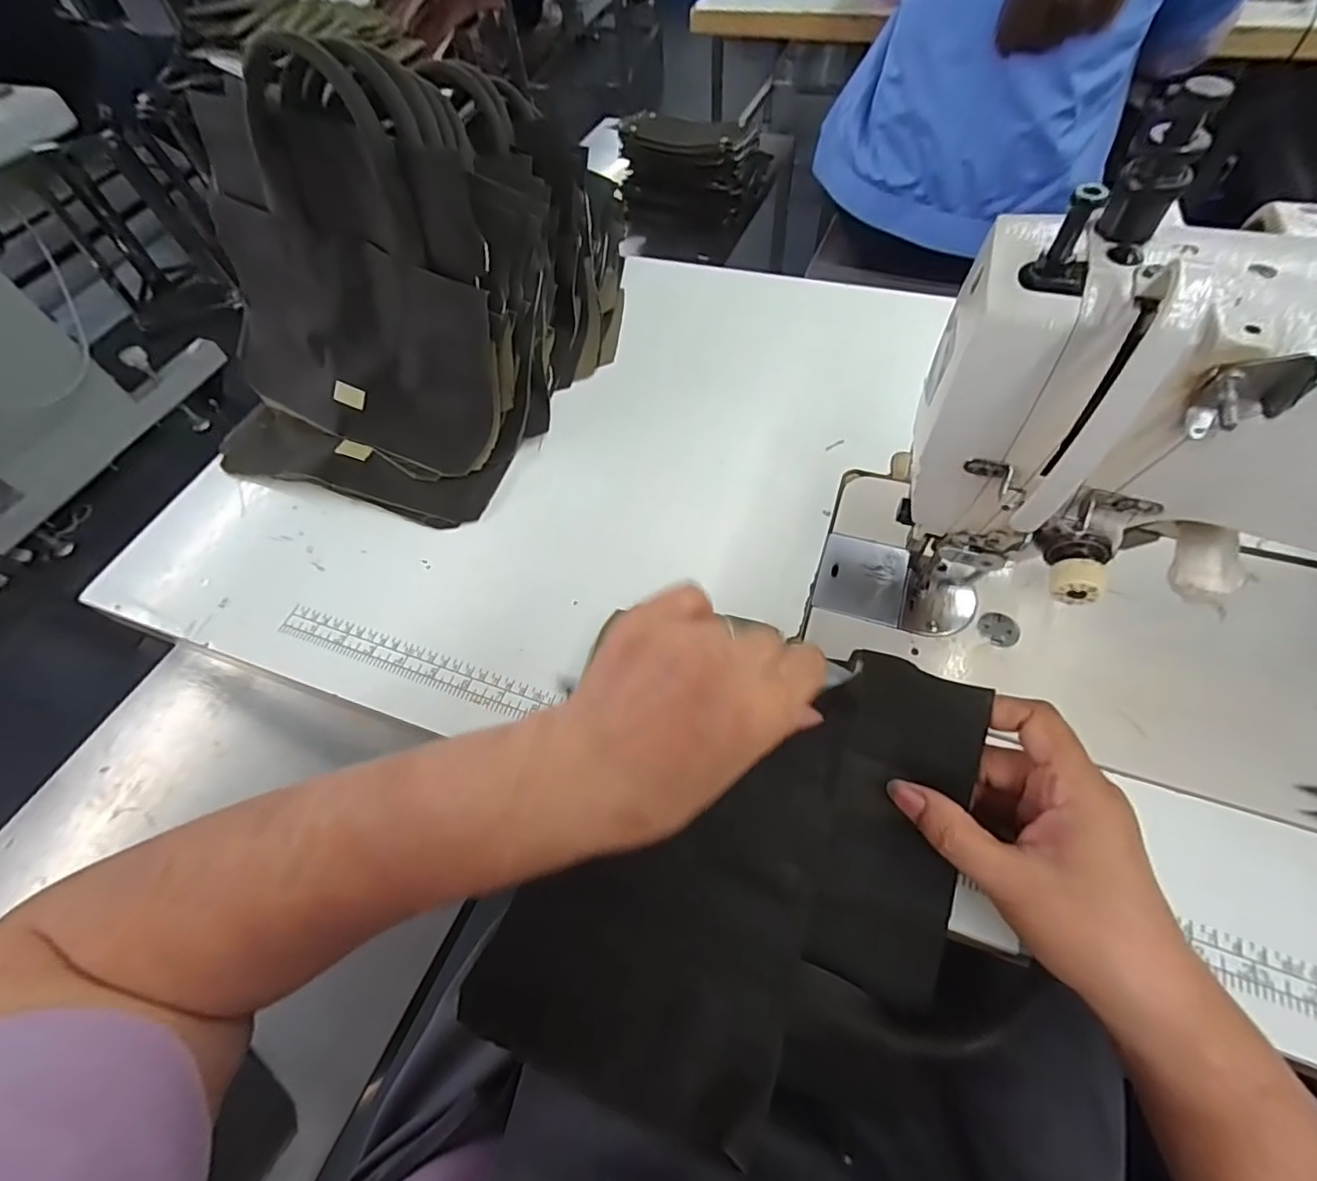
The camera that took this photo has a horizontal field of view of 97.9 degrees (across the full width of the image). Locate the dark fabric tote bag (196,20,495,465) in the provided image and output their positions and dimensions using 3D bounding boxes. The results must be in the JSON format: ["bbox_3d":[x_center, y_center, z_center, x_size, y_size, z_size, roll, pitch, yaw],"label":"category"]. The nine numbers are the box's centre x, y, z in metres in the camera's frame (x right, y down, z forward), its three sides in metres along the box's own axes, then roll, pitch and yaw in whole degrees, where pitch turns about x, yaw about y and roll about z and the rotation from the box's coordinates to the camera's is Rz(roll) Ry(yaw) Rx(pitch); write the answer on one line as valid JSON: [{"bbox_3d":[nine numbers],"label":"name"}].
[{"bbox_3d":[-0.238,-0.236,0.428,0.255,0.250,0.047,22,38,11],"label":"dark fabric tote bag"}]

